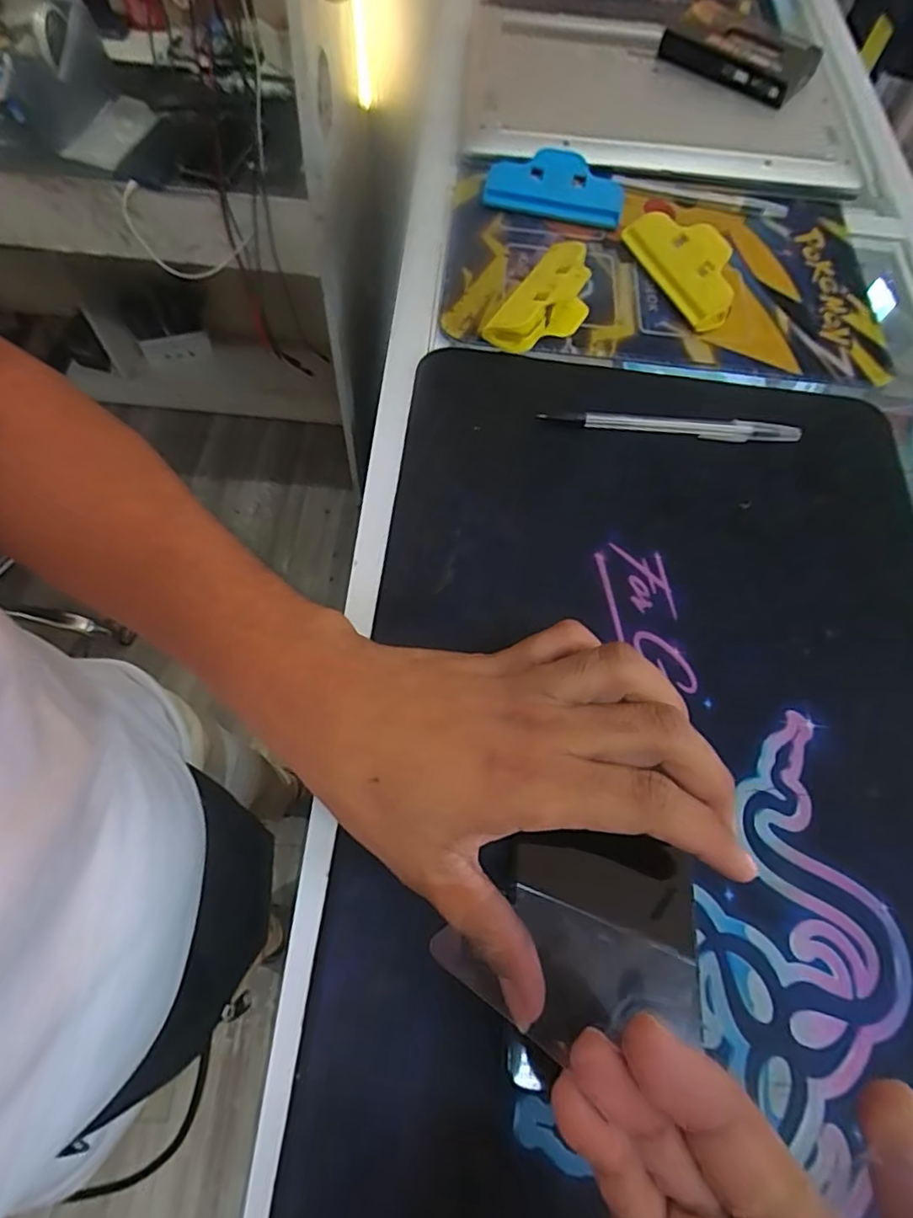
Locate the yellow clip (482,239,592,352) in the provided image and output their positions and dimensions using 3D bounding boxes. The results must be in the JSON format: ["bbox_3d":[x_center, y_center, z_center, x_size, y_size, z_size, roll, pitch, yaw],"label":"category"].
[{"bbox_3d":[0.061,-0.201,0.373,0.044,0.024,0.099,28,67,10],"label":"yellow clip"}]

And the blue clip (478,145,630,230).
[{"bbox_3d":[0.071,-0.306,0.427,0.099,0.027,0.041,10,65,2],"label":"blue clip"}]

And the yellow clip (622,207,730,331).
[{"bbox_3d":[0.156,-0.235,0.397,0.039,0.028,0.096,-22,68,-13],"label":"yellow clip"}]

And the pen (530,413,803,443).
[{"bbox_3d":[0.126,-0.109,0.347,0.150,0.008,0.012,6,65,-1],"label":"pen"}]

